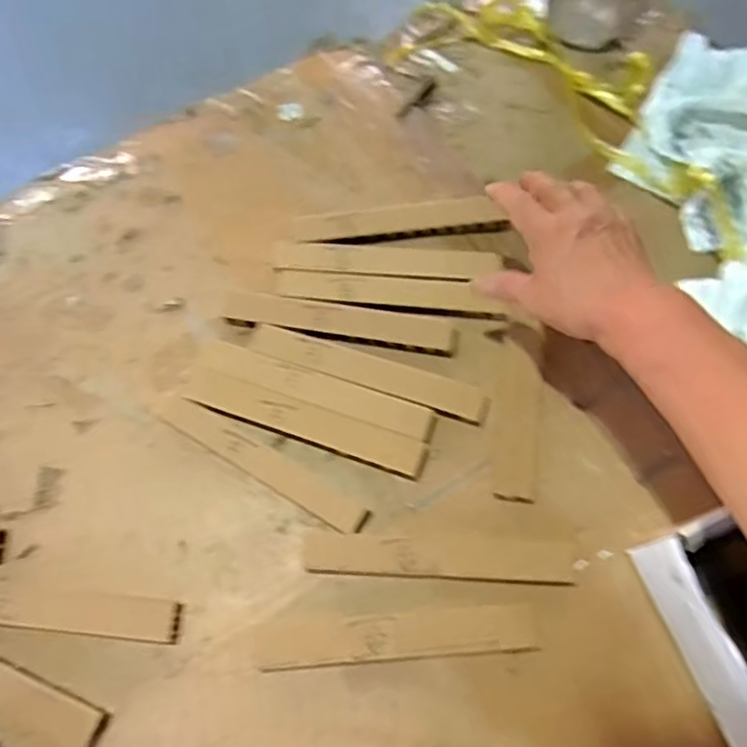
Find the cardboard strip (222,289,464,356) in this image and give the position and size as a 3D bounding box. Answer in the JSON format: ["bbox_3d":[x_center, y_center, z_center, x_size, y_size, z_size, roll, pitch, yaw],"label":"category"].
[{"bbox_3d":[-0.030,-0.043,0.547,0.200,0.009,0.035,9,67,7],"label":"cardboard strip"}]

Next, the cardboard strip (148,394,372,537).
[{"bbox_3d":[-0.092,0.070,0.504,0.194,0.007,0.026,29,71,15],"label":"cardboard strip"}]

